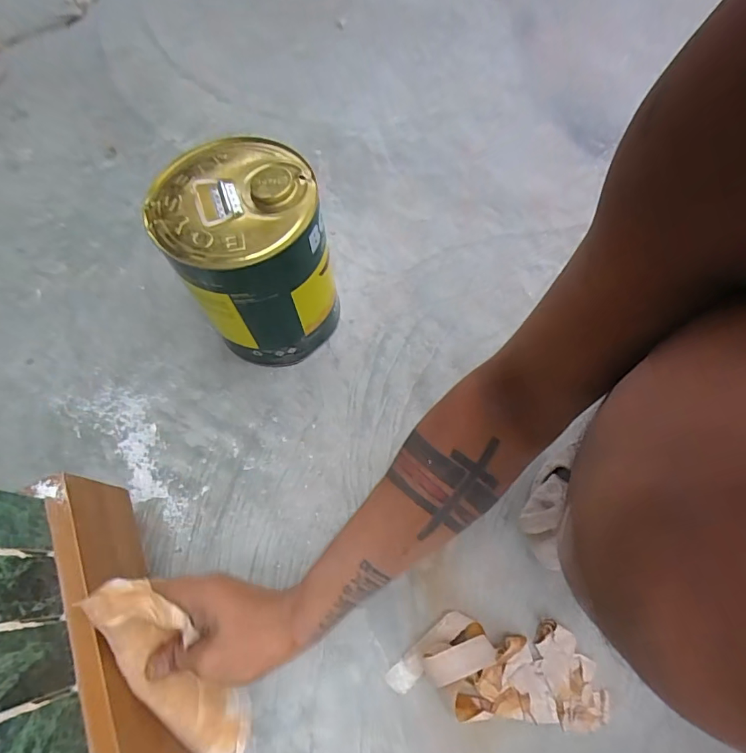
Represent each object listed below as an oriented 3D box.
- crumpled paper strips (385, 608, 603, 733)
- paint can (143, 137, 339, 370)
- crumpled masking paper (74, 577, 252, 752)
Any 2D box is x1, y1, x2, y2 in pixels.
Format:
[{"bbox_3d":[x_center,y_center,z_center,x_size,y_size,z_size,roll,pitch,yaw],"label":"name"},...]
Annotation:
[{"bbox_3d":[0.122,0.283,0.434,0.199,0.049,0.085,3,67,3],"label":"crumpled paper strips"},{"bbox_3d":[-0.133,-0.126,0.525,0.154,0.216,0.154,-1,67,1],"label":"paint can"},{"bbox_3d":[-0.153,0.226,0.348,0.052,0.021,0.173,-31,102,-12],"label":"crumpled masking paper"}]

